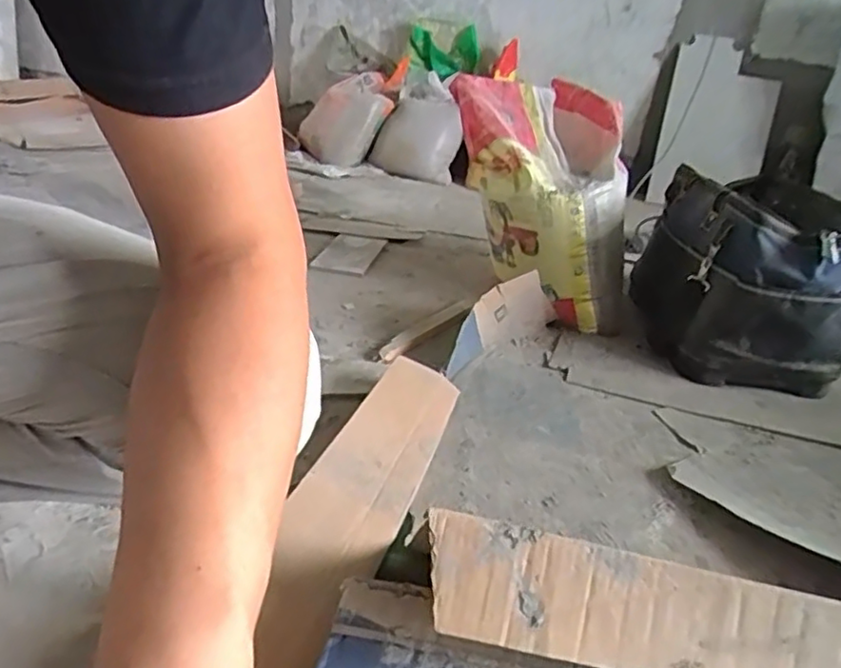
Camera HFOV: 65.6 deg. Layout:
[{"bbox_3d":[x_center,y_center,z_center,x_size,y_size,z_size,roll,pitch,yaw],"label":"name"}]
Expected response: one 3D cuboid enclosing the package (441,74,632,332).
[{"bbox_3d":[0.245,-0.284,1.373,0.382,0.421,0.373,7,25,0],"label":"package"}]

